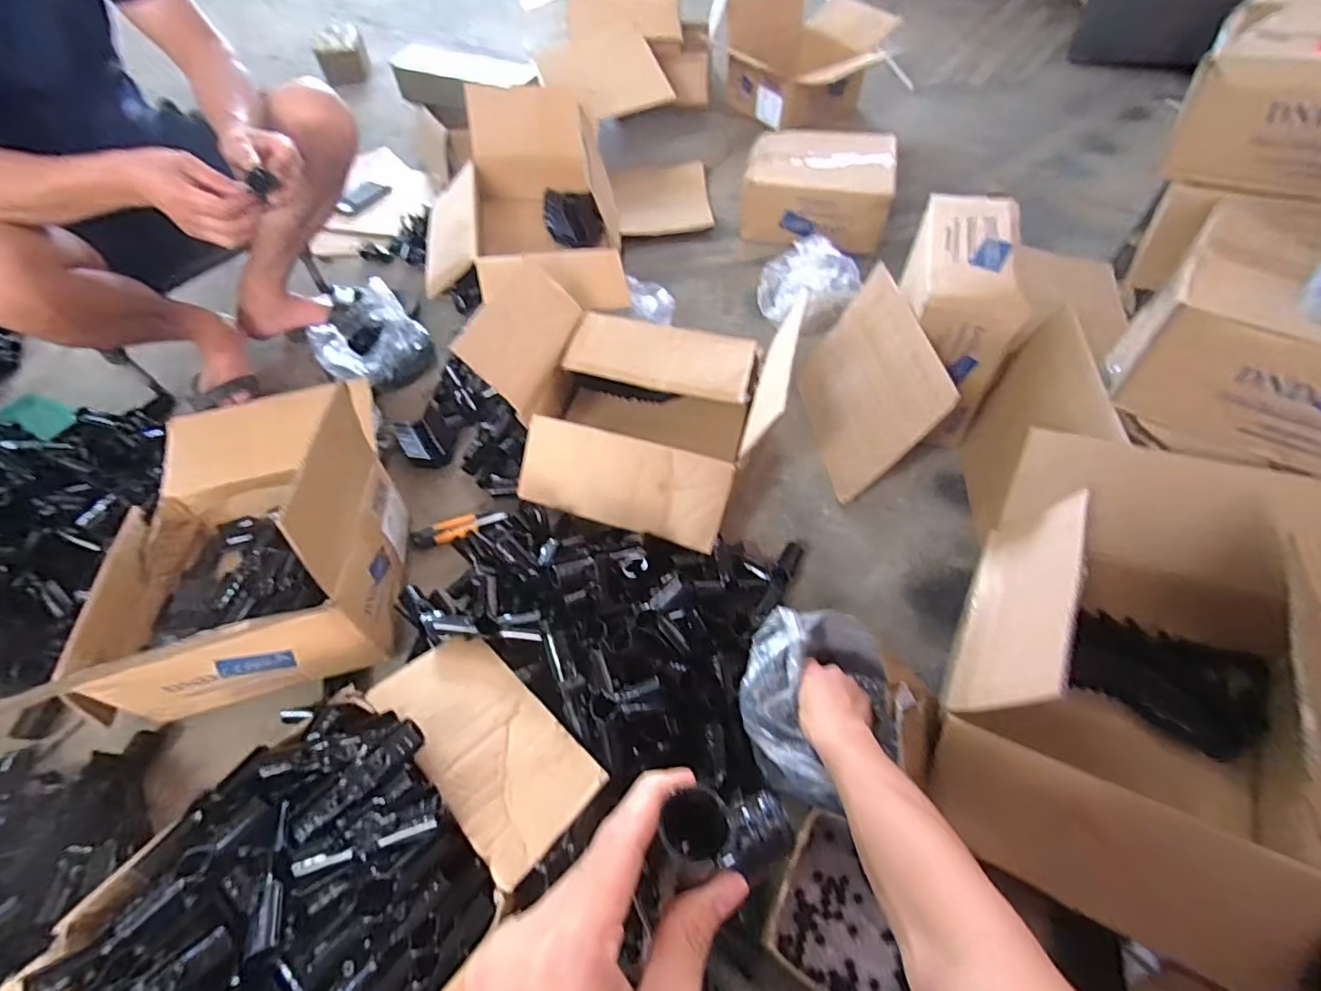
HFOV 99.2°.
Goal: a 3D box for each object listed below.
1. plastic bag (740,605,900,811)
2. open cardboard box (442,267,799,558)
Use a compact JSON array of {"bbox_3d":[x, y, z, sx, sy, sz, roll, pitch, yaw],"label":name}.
[{"bbox_3d":[0.182,0.233,0.680,0.199,0.109,0.182,-34,62,-20],"label":"plastic bag"},{"bbox_3d":[-0.041,-0.149,0.922,0.453,0.259,0.401,15,58,11],"label":"open cardboard box"}]

